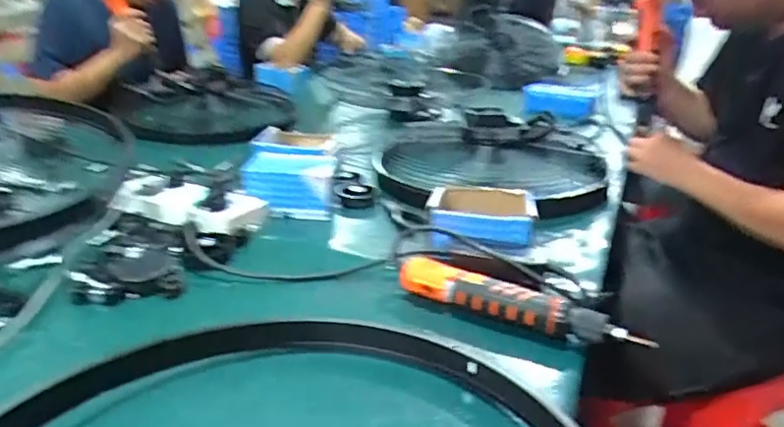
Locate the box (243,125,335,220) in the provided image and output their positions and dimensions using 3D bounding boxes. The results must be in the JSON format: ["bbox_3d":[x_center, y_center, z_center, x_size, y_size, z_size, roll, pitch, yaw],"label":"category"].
[{"bbox_3d":[-0.175,-0.085,0.988,0.151,0.070,0.307,-1,23,-7],"label":"box"}]

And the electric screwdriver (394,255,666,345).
[{"bbox_3d":[0.128,0.097,0.591,0.260,0.037,0.034,14,26,25],"label":"electric screwdriver"}]

